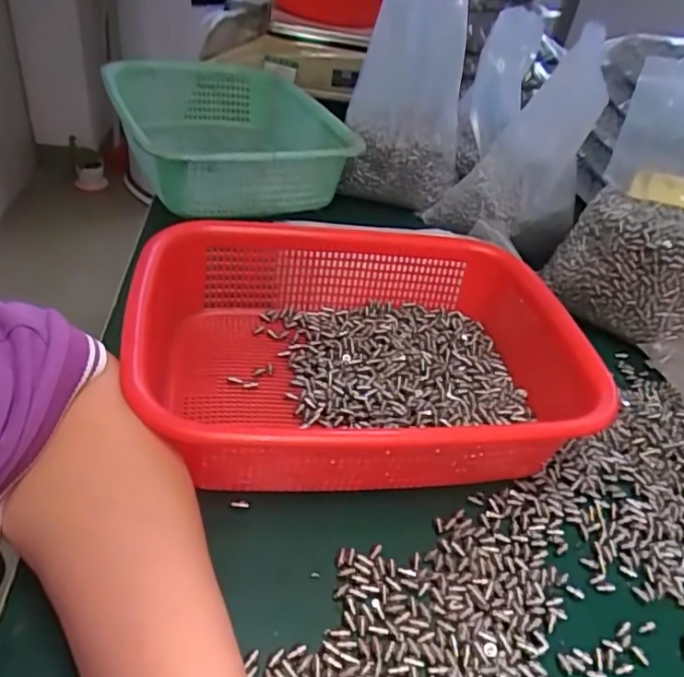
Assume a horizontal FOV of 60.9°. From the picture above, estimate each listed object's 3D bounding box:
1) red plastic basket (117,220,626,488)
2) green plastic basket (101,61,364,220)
[{"bbox_3d":[0.016,0.006,0.394,0.287,0.077,0.225,0,39,-10],"label":"red plastic basket"},{"bbox_3d":[-0.135,-0.238,0.663,0.236,0.089,0.367,-11,42,-22],"label":"green plastic basket"}]

